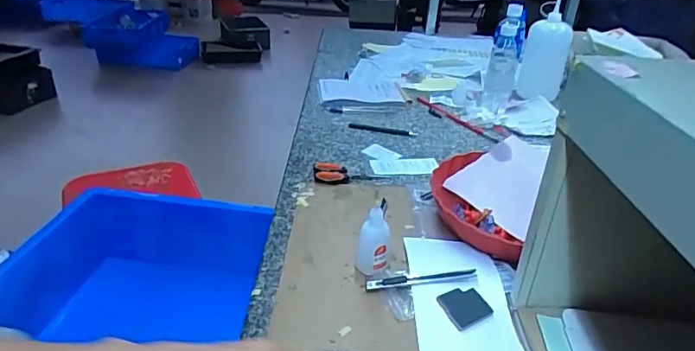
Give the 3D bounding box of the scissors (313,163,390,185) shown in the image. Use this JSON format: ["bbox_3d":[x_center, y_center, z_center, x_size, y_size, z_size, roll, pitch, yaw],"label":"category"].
[{"bbox_3d":[0.006,-0.001,0.771,0.118,0.011,0.065,3,28,1],"label":"scissors"}]

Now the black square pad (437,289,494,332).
[{"bbox_3d":[0.124,0.137,0.513,0.045,0.004,0.044,-18,49,-24],"label":"black square pad"}]

